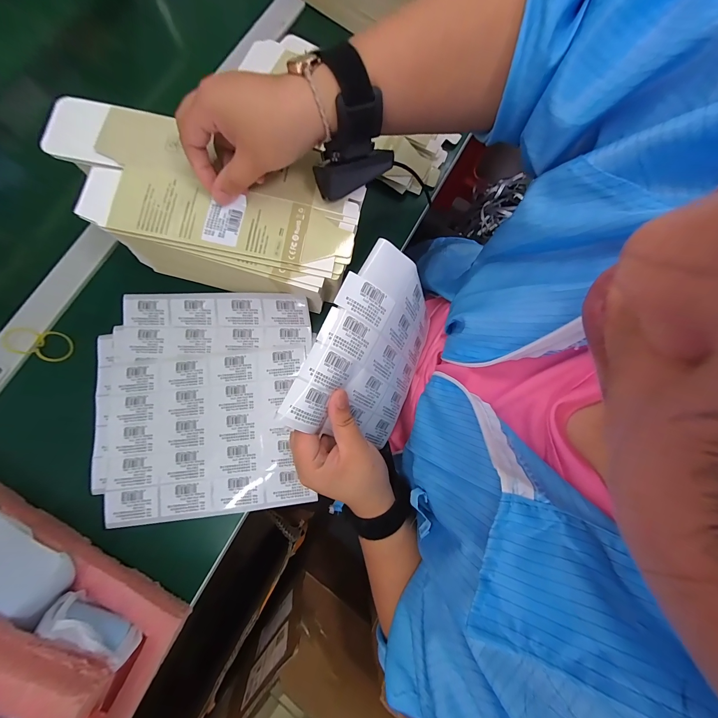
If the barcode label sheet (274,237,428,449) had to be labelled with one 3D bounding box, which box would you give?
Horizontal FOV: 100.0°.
[{"bbox_3d":[0.021,-0.001,0.285,0.019,0.140,0.164,22,83,42],"label":"barcode label sheet"}]

